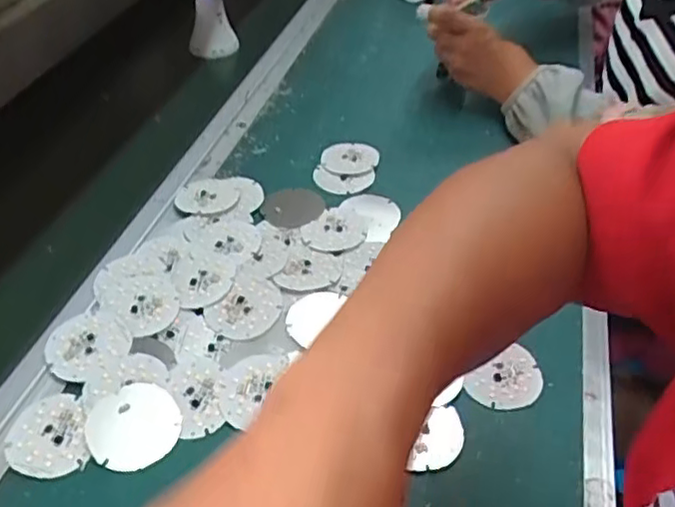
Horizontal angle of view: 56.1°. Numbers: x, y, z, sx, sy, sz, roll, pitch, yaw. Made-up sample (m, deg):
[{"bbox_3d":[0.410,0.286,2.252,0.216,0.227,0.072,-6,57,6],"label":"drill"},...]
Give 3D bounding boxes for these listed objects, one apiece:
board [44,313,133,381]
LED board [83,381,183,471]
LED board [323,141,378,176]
[{"bbox_3d":[-0.188,0.068,0.473,0.061,0.004,0.055,21,46,19],"label":"board"},{"bbox_3d":[-0.138,0.115,0.428,0.060,0.004,0.060,-21,48,-23],"label":"LED board"},{"bbox_3d":[0.014,-0.101,0.668,0.059,0.008,0.049,2,43,1],"label":"LED board"}]

